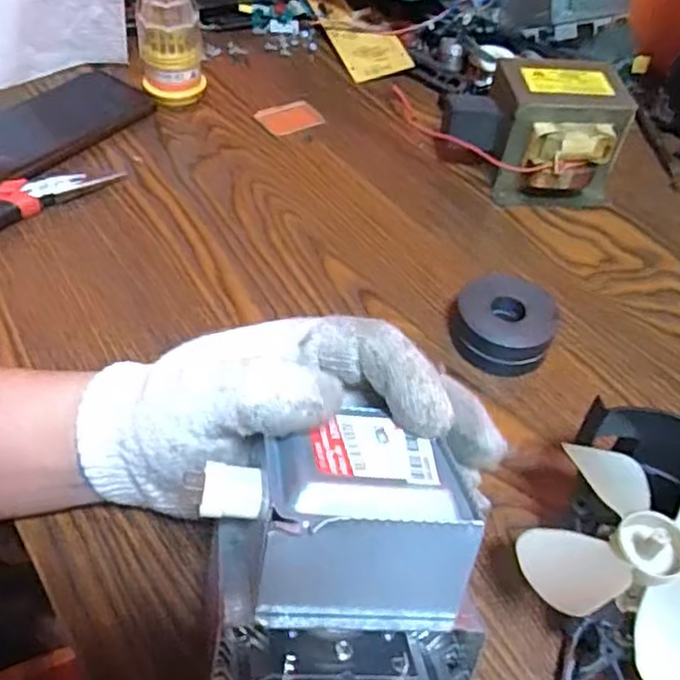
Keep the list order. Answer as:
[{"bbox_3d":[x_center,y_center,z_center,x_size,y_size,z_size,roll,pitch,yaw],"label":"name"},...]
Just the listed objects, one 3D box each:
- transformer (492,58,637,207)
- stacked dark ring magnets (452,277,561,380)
[{"bbox_3d":[0.165,-0.159,0.541,0.095,0.081,0.081,1,50,-5],"label":"transformer"},{"bbox_3d":[0.100,-0.010,0.434,0.062,0.031,0.054,18,51,10],"label":"stacked dark ring magnets"}]

